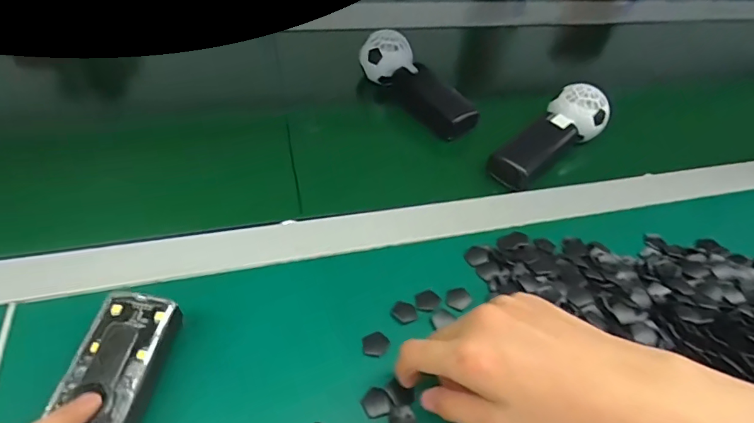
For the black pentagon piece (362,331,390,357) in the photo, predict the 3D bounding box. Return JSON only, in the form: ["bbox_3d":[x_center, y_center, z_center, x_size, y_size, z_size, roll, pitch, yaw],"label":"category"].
[{"bbox_3d":[0.000,0.094,0.324,0.019,0.004,0.018,-2,47,-9],"label":"black pentagon piece"}]

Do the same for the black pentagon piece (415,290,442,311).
[{"bbox_3d":[0.040,0.069,0.354,0.020,0.004,0.016,-12,50,-18],"label":"black pentagon piece"}]

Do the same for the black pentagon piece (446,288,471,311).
[{"bbox_3d":[0.064,0.068,0.359,0.019,0.004,0.019,21,48,12],"label":"black pentagon piece"}]

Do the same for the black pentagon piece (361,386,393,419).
[{"bbox_3d":[0.000,0.124,0.297,0.018,0.004,0.019,-21,53,-25],"label":"black pentagon piece"}]

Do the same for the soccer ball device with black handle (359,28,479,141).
[{"bbox_3d":[0.046,-0.154,0.543,0.060,0.053,0.161,-27,57,-28],"label":"soccer ball device with black handle"}]

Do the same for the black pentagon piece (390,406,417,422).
[{"bbox_3d":[0.017,0.134,0.293,0.017,0.004,0.018,16,47,7],"label":"black pentagon piece"}]

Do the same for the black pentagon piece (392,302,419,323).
[{"bbox_3d":[0.022,0.076,0.344,0.019,0.004,0.017,19,48,10],"label":"black pentagon piece"}]

